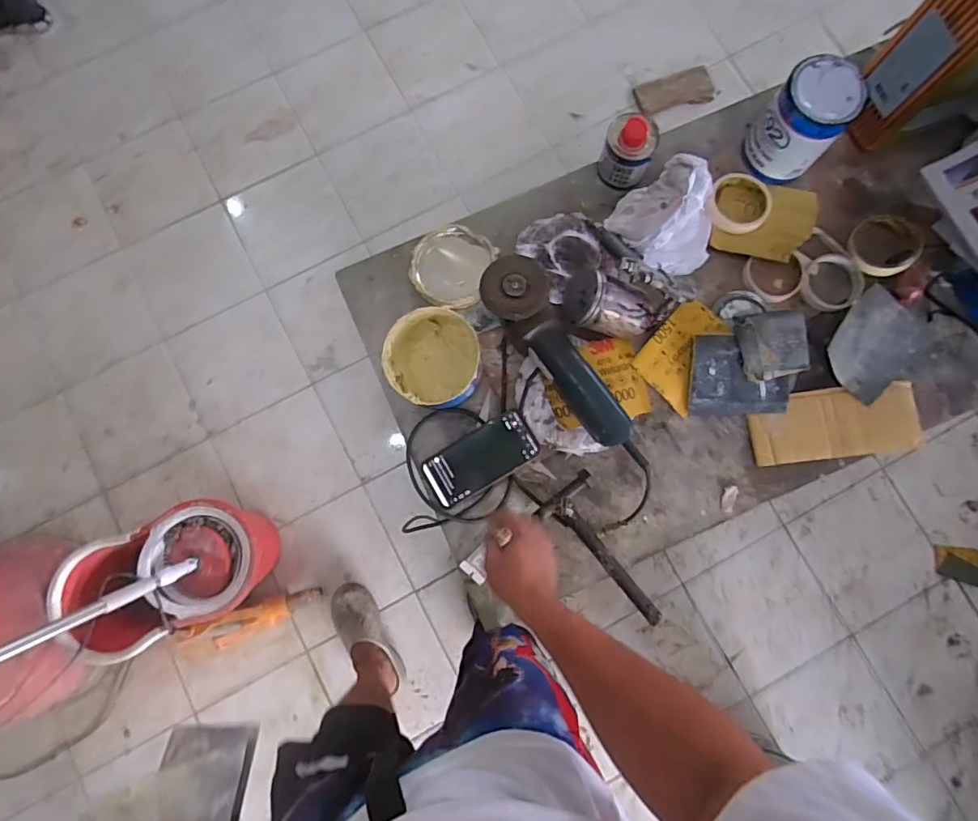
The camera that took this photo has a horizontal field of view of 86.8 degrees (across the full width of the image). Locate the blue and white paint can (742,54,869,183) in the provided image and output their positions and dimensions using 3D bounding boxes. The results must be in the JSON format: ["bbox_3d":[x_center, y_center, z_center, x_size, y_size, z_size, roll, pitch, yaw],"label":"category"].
[{"bbox_3d":[0.435,-0.404,0.720,0.101,0.119,0.105,0,81,0],"label":"blue and white paint can"}]

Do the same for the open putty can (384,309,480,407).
[{"bbox_3d":[-0.076,-0.068,0.722,0.128,0.078,0.130,0,81,0],"label":"open putty can"}]

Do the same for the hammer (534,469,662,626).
[{"bbox_3d":[0.163,0.188,0.698,0.095,0.034,0.208,-41,83,-6],"label":"hammer"}]

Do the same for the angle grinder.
[{"bbox_3d":[0.095,-0.081,0.700,0.086,0.080,0.284,-38,82,-5],"label":"angle grinder"}]

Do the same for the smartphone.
[{"bbox_3d":[-0.011,0.067,0.722,0.160,0.010,0.075,-30,82,-4],"label":"smartphone"}]

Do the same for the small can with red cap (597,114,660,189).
[{"bbox_3d":[0.200,-0.377,0.756,0.076,0.084,0.066,19,81,3],"label":"small can with red cap"}]

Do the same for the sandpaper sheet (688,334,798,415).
[{"bbox_3d":[0.358,-0.049,0.732,0.142,0.012,0.110,0,103,-3],"label":"sandpaper sheet"}]

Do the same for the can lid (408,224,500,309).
[{"bbox_3d":[-0.058,-0.216,0.769,0.113,0.012,0.125,22,82,4],"label":"can lid"}]

